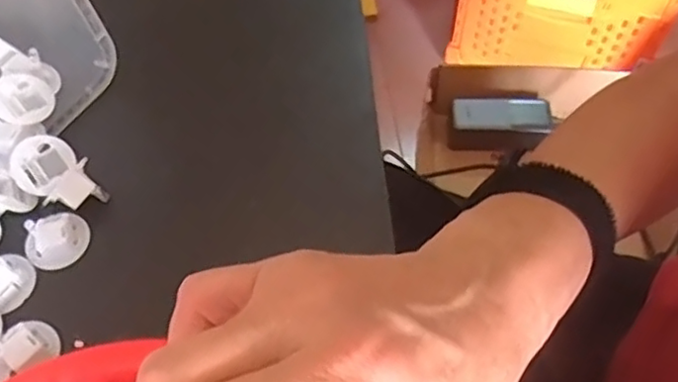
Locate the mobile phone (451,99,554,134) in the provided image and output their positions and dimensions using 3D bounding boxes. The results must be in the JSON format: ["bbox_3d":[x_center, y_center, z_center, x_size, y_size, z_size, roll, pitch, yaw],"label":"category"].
[{"bbox_3d":[0.214,-0.100,0.835,0.127,0.012,0.049,2,58,0],"label":"mobile phone"}]

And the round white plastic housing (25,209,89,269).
[{"bbox_3d":[-0.150,0.023,0.337,0.027,0.024,0.031,16,59,9],"label":"round white plastic housing"}]

